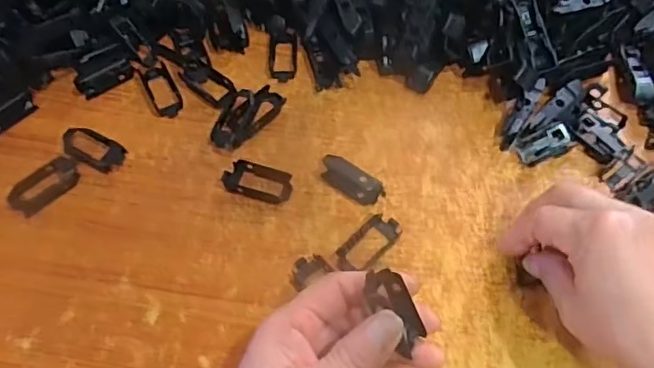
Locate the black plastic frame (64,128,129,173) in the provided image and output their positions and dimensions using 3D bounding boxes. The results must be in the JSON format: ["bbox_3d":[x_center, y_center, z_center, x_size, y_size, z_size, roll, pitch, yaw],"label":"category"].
[{"bbox_3d":[-0.172,-0.025,0.413,0.049,0.009,0.027,21,62,11],"label":"black plastic frame"}]

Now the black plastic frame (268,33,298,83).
[{"bbox_3d":[-0.037,-0.105,0.466,0.024,0.005,0.054,0,60,-1],"label":"black plastic frame"}]

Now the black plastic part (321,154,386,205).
[{"bbox_3d":[0.018,-0.002,0.398,0.049,0.021,0.015,32,64,17],"label":"black plastic part"}]

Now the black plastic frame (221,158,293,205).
[{"bbox_3d":[-0.050,-0.002,0.406,0.051,0.004,0.026,16,61,9],"label":"black plastic frame"}]

